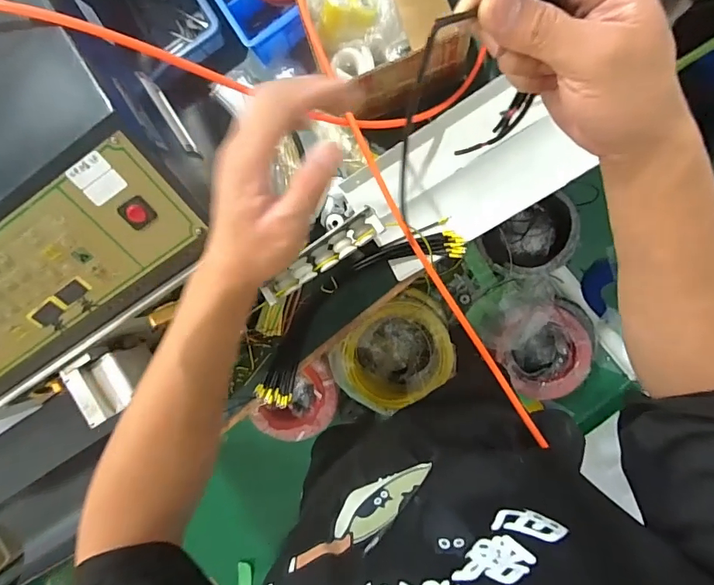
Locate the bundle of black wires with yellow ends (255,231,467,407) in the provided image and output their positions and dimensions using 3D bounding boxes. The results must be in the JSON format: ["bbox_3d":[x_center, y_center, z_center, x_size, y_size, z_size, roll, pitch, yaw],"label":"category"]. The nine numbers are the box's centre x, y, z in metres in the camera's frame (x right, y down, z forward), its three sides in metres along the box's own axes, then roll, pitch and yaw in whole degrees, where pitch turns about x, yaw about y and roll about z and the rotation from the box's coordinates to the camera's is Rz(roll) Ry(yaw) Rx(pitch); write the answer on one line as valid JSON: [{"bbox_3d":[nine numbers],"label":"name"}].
[{"bbox_3d":[-0.026,0.024,0.734,0.421,0.090,0.125,-42,87,8],"label":"bundle of black wires with yellow ends"}]

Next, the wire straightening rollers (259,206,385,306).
[{"bbox_3d":[-0.048,-0.048,0.609,0.182,0.026,0.038,-33,88,8],"label":"wire straightening rollers"}]

